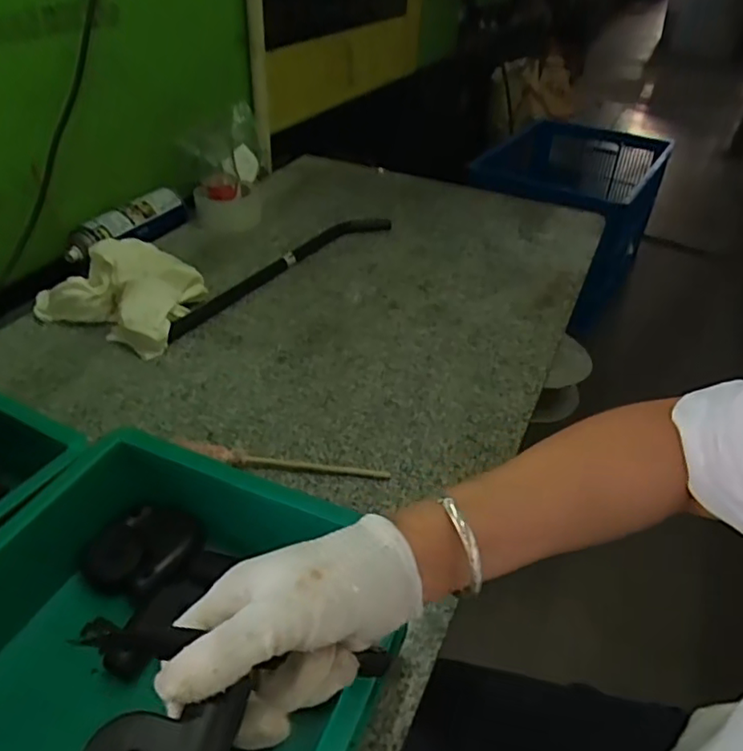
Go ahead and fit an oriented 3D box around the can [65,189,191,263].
[{"bbox_3d":[-0.360,-0.226,0.902,0.051,0.056,0.200,27,44,28],"label":"can"}]

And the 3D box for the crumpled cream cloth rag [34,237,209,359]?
[{"bbox_3d":[-0.295,-0.115,0.738,0.195,0.076,0.154,18,41,17],"label":"crumpled cream cloth rag"}]

